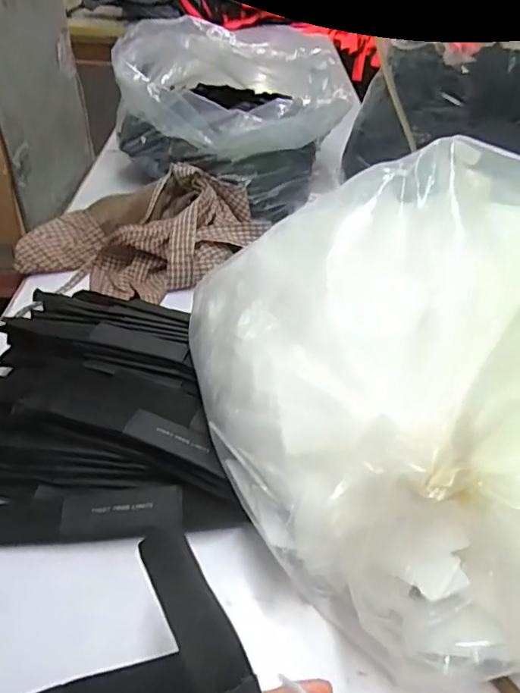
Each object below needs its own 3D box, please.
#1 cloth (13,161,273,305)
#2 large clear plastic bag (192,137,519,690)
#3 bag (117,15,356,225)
[{"bbox_3d":[-0.170,-0.157,0.782,0.345,0.100,0.182,-10,41,-15],"label":"cloth"},{"bbox_3d":[0.113,0.020,0.442,0.273,0.267,0.407,-12,42,-18],"label":"large clear plastic bag"},{"bbox_3d":[-0.052,-0.433,0.981,0.388,0.218,0.350,14,41,13],"label":"bag"}]

